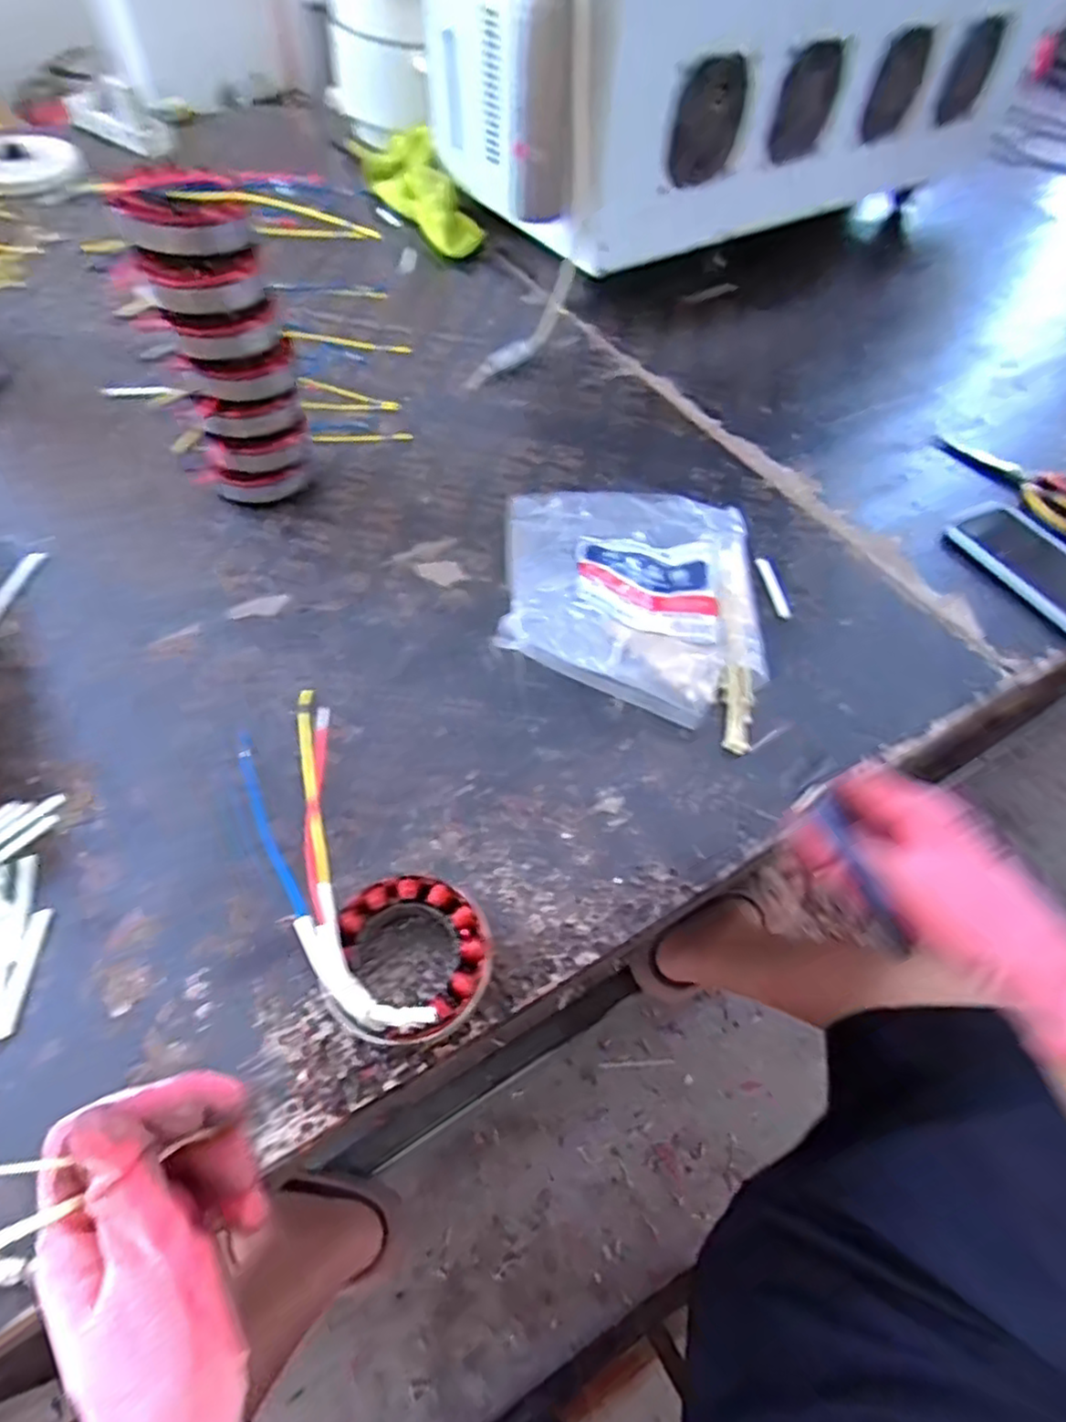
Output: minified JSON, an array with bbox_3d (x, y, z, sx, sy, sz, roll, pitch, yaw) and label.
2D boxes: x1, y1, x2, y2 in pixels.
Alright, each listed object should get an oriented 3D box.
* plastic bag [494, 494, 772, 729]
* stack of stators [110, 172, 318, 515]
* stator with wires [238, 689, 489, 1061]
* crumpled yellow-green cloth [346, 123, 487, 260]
[{"bbox_3d":[0.081,-0.111,0.548,0.202,0.062,0.248,6,55,-1],"label":"plastic bag"},{"bbox_3d":[-0.234,-0.278,0.549,0.089,0.219,0.074,-13,57,-14],"label":"stack of stators"},{"bbox_3d":[-0.111,0.079,0.415,0.086,0.037,0.245,-25,61,-21],"label":"stator with wires"},{"bbox_3d":[-0.161,-0.723,0.964,0.099,0.066,0.300,-18,58,-17],"label":"crumpled yellow-green cloth"}]

